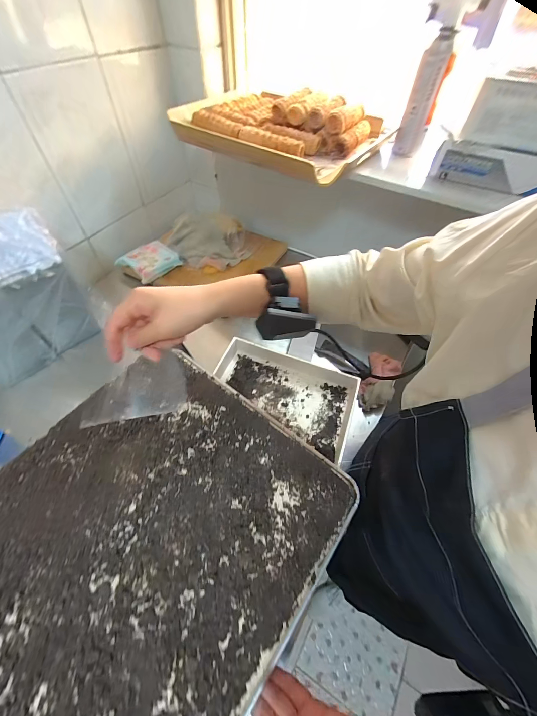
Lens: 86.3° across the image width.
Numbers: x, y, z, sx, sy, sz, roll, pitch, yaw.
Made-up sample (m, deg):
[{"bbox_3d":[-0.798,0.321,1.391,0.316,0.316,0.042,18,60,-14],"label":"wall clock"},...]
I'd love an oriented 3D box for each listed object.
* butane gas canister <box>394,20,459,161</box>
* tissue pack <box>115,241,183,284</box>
[{"bbox_3d":[0.308,-0.516,0.570,0.052,0.179,0.045,14,56,6],"label":"butane gas canister"},{"bbox_3d":[-0.318,-0.265,0.776,0.119,0.026,0.131,34,60,21],"label":"tissue pack"}]

